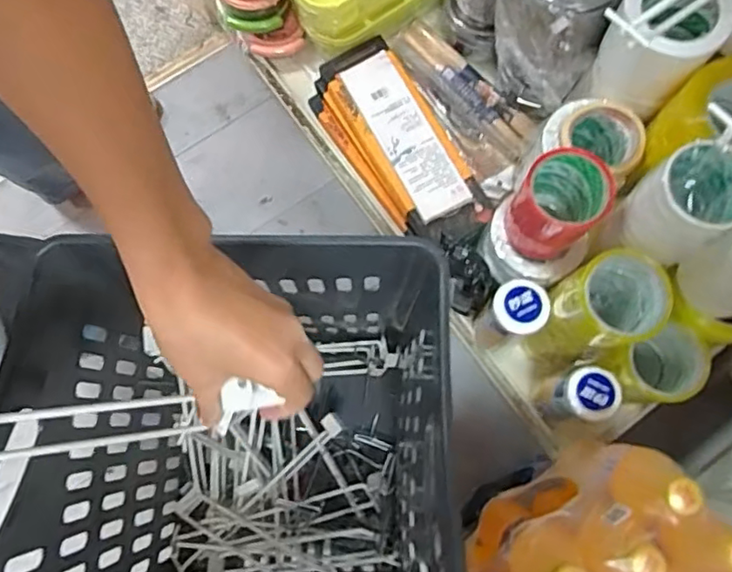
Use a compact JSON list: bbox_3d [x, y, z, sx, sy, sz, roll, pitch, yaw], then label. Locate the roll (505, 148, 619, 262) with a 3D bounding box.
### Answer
[{"bbox_3d":[0.212,-0.088,0.669,0.088,0.129,0.091,0,77,1],"label":"roll"}]

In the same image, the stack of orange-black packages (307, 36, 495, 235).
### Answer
[{"bbox_3d":[0.047,-0.209,0.869,0.140,0.080,0.319,-32,79,-6],"label":"stack of orange-black packages"}]

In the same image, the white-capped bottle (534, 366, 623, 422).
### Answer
[{"bbox_3d":[0.258,0.138,0.738,0.064,0.148,0.060,3,77,1],"label":"white-capped bottle"}]

